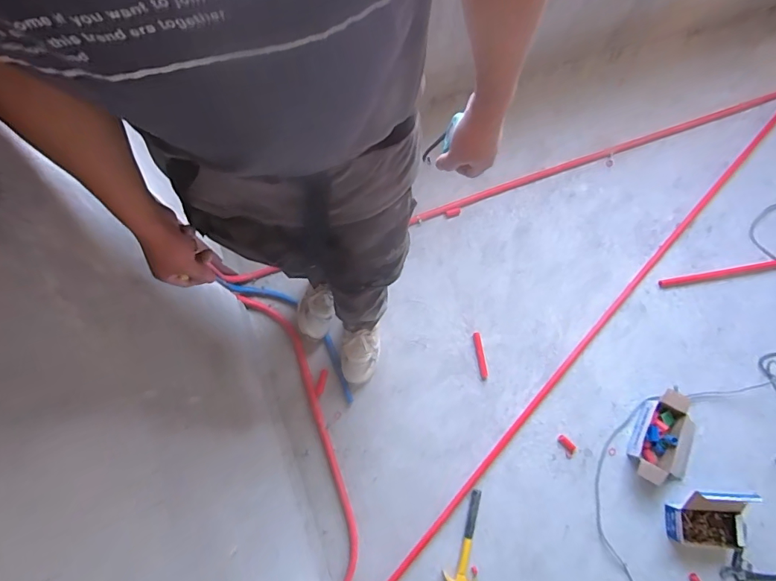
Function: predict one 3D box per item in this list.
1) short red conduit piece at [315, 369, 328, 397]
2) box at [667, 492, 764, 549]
[{"bbox_3d":[-0.205,0.285,1.379,0.023,0.016,0.084,16,78,3],"label":"short red conduit piece"},{"bbox_3d":[0.938,0.660,1.295,0.226,0.081,0.150,3,79,-3],"label":"box"}]

